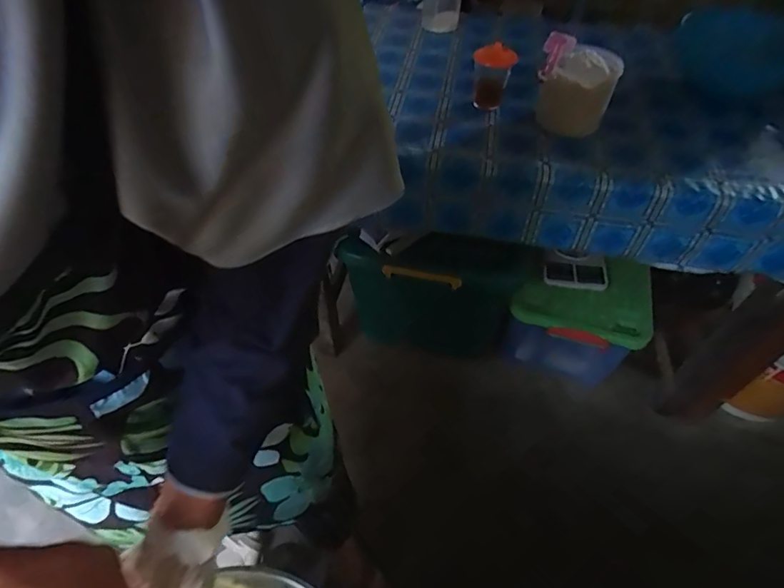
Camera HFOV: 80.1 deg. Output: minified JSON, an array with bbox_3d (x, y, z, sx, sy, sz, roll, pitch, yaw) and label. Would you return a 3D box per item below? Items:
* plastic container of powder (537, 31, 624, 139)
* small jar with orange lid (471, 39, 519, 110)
[{"bbox_3d":[0.332,-0.371,0.856,0.132,0.132,0.130,16,52,12],"label":"plastic container of powder"},{"bbox_3d":[0.190,-0.416,0.893,0.073,0.102,0.069,0,51,0],"label":"small jar with orange lid"}]

